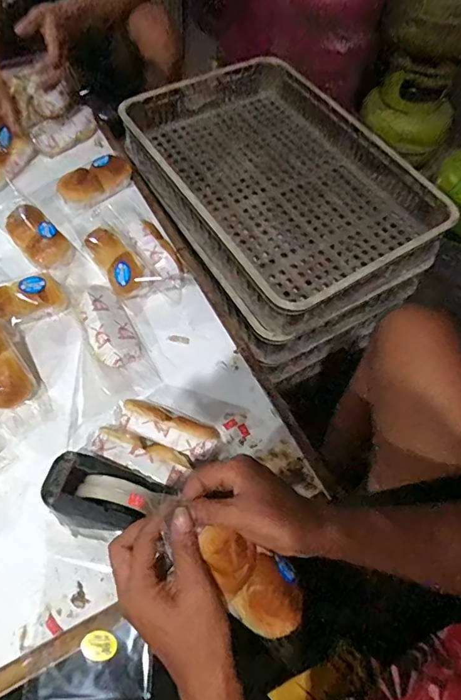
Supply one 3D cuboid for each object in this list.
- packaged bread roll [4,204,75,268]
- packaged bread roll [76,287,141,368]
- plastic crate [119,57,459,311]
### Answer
[{"bbox_3d":[-0.333,-0.198,0.788,0.078,0.043,0.132,-40,70,-23],"label":"packaged bread roll"},{"bbox_3d":[-0.192,-0.032,0.718,0.070,0.059,0.131,-24,64,-17],"label":"packaged bread roll"},{"bbox_3d":[0.087,-0.359,0.917,0.420,0.090,0.627,-28,65,-18],"label":"plastic crate"}]

